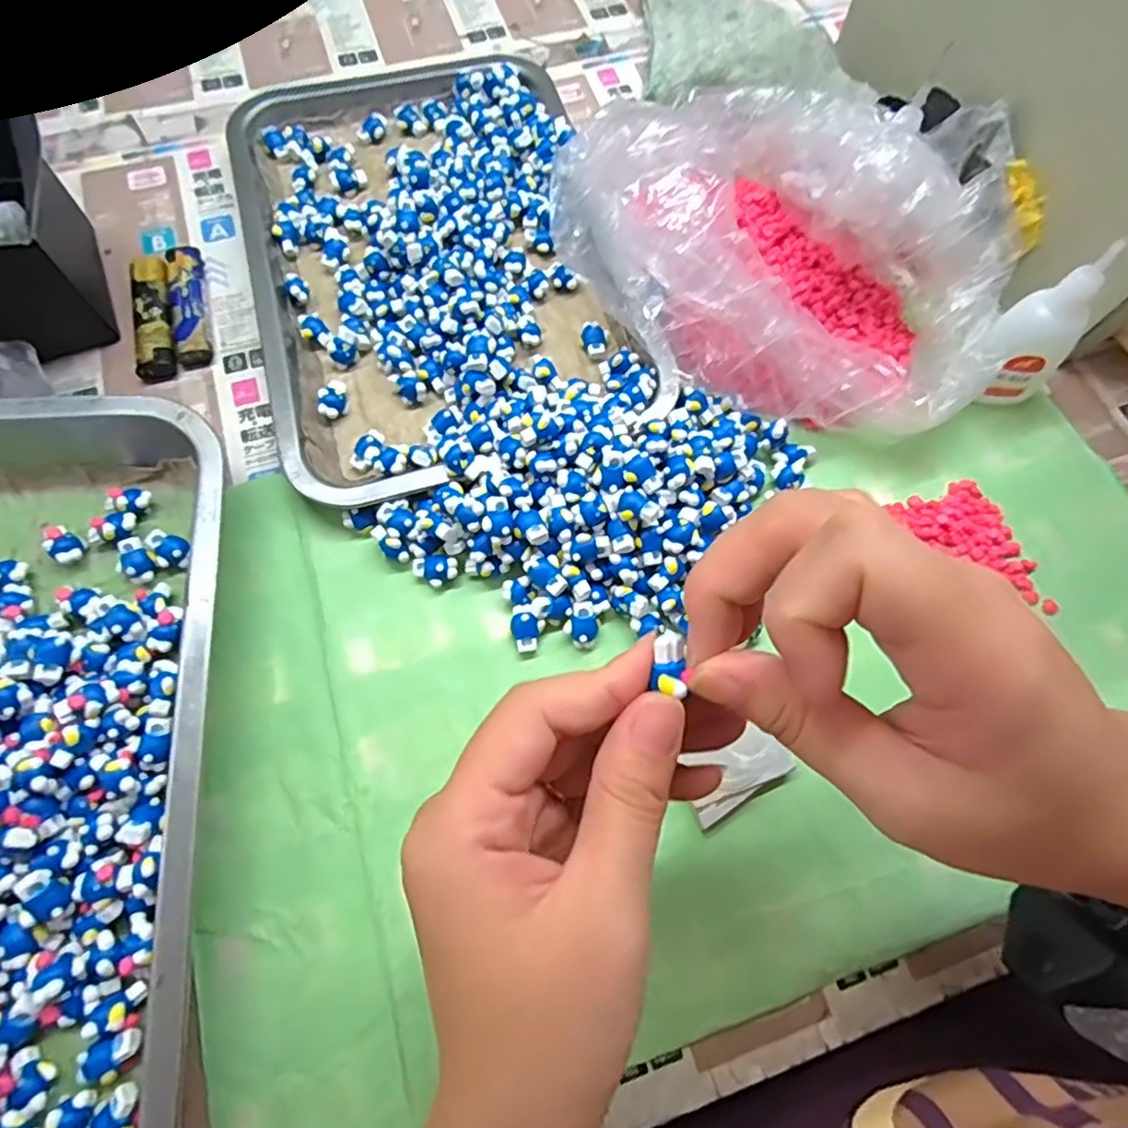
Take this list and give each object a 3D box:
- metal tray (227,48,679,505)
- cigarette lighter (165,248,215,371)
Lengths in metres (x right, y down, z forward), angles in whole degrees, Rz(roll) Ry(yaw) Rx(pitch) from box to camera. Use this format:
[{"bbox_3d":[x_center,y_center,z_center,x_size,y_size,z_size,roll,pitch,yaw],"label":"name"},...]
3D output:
[{"bbox_3d":[-0.083,-0.197,0.380,0.204,0.032,0.330,-15,70,-7],"label":"metal tray"},{"bbox_3d":[-0.218,-0.152,0.370,0.019,0.013,0.081,-15,70,-7],"label":"cigarette lighter"}]

